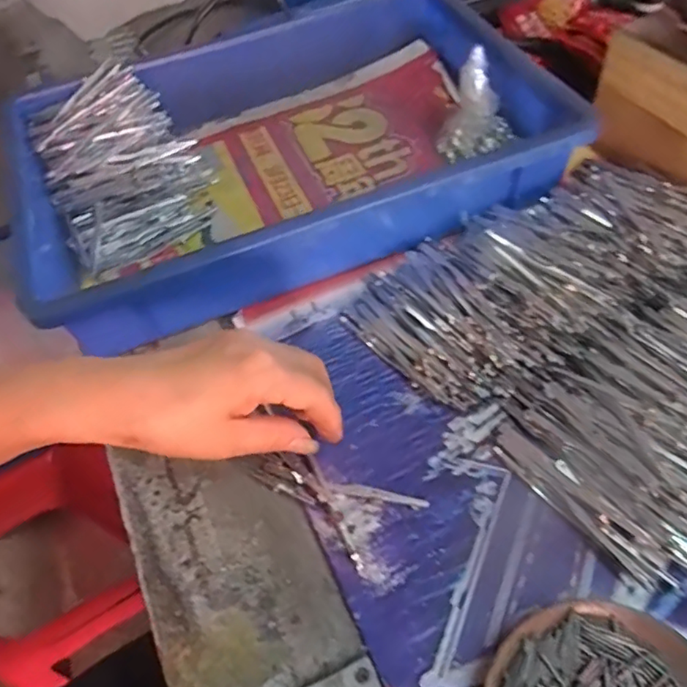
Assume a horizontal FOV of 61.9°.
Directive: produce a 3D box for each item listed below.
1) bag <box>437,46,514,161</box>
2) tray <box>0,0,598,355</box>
[{"bbox_3d":[0.115,-0.201,0.504,0.044,0.077,0.059,36,65,27],"label":"bag"},{"bbox_3d":[-0.051,-0.173,0.497,0.433,0.081,0.291,-22,56,-8],"label":"tray"}]

